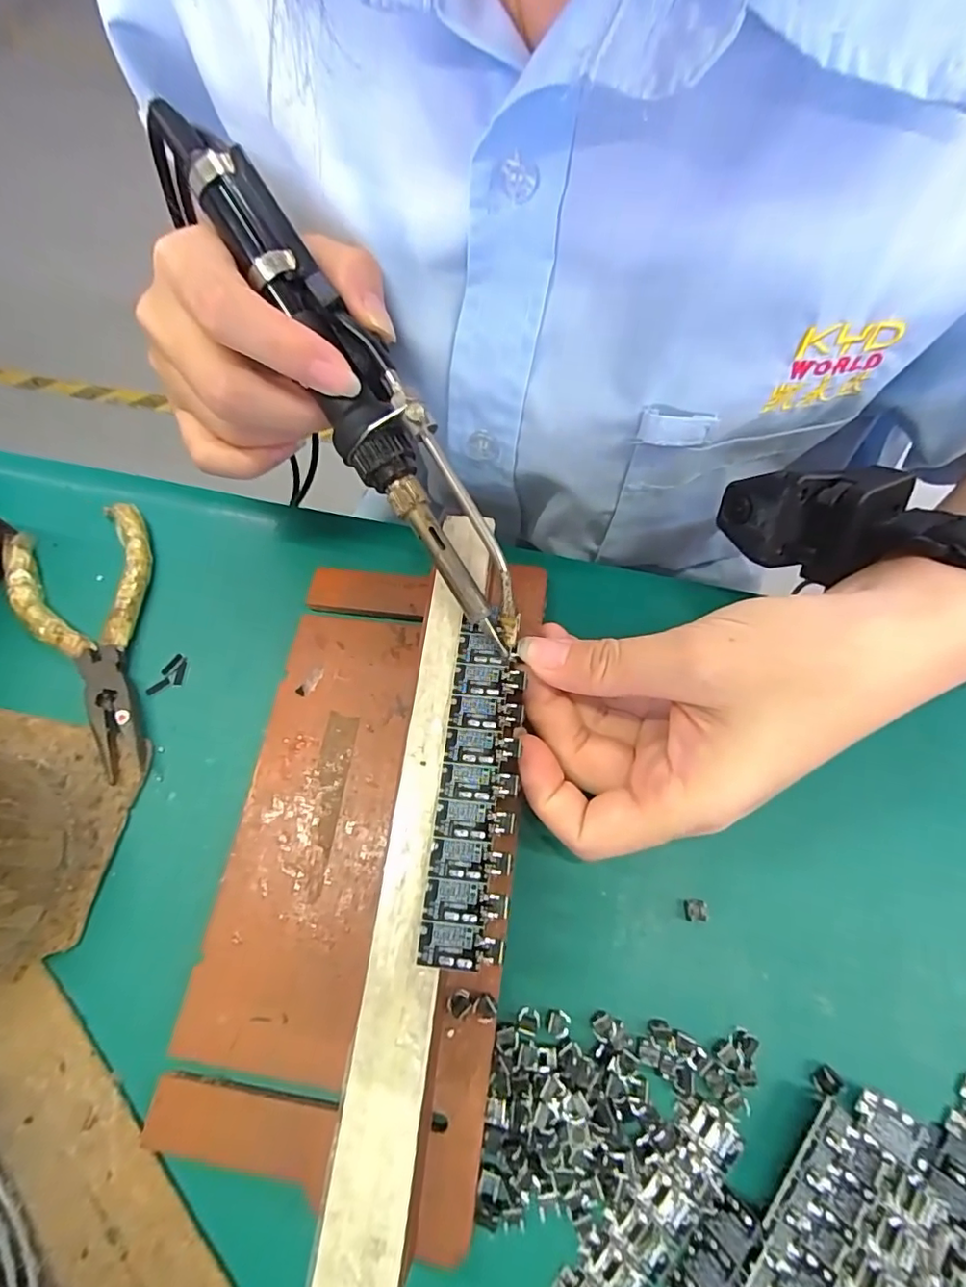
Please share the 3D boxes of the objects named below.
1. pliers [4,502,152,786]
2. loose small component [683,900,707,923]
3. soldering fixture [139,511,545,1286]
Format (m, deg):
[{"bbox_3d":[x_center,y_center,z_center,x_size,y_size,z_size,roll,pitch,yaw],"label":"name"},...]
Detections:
[{"bbox_3d":[-0.171,-0.002,0.240,0.061,0.008,0.126,-15,66,-3],"label":"pliers"},{"bbox_3d":[0.071,0.089,0.190,0.007,0.005,0.007,0,68,3],"label":"loose small component"},{"bbox_3d":[-0.039,0.056,0.188,0.097,0.038,0.212,6,69,6],"label":"soldering fixture"}]

